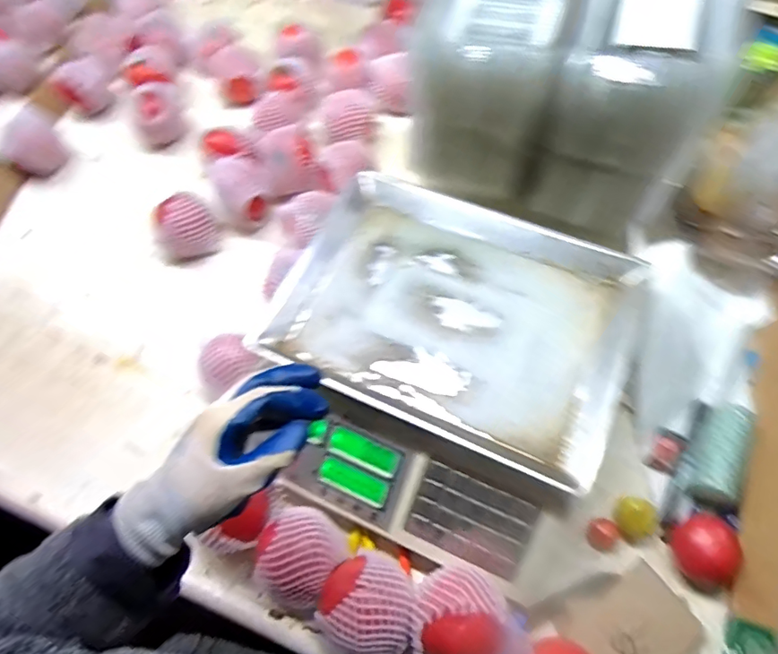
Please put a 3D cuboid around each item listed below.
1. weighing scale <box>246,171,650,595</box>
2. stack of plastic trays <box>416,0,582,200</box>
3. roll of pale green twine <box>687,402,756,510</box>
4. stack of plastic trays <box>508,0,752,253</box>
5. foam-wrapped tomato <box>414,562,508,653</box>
[{"bbox_3d":[0.050,0.026,0.555,0.353,0.117,0.369,23,67,13],"label":"weighing scale"},{"bbox_3d":[0.131,-0.317,0.653,0.172,0.227,0.207,10,65,7],"label":"stack of plastic trays"},{"bbox_3d":[0.350,0.133,0.547,0.043,0.035,0.105,24,68,13],"label":"roll of pale green twine"},{"bbox_3d":[0.273,-0.260,0.615,0.161,0.250,0.203,21,67,12],"label":"stack of plastic trays"},{"bbox_3d":[0.064,0.258,0.466,0.077,0.068,0.083,-1,64,2],"label":"foam-wrapped tomato"}]

